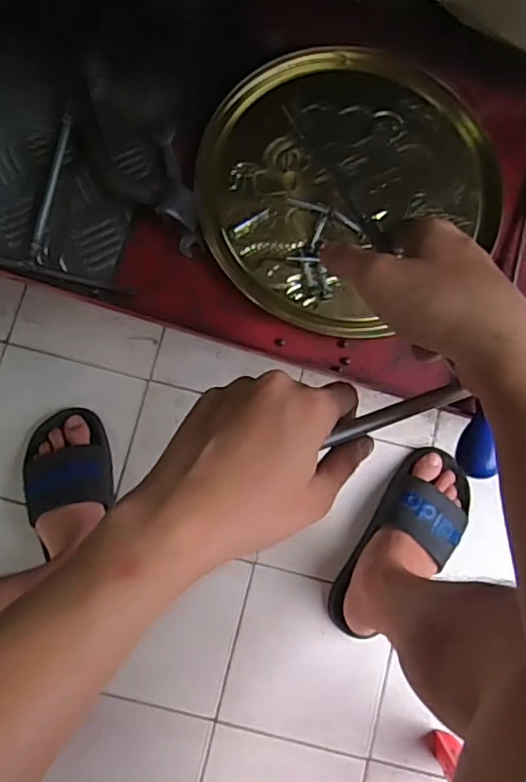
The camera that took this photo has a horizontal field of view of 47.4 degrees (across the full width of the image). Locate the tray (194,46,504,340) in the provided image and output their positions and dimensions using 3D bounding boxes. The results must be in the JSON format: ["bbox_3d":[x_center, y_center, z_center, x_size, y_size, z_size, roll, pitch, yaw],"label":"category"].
[{"bbox_3d":[0.069,-0.187,0.524,0.250,0.012,0.241,0,82,-3],"label":"tray"}]

